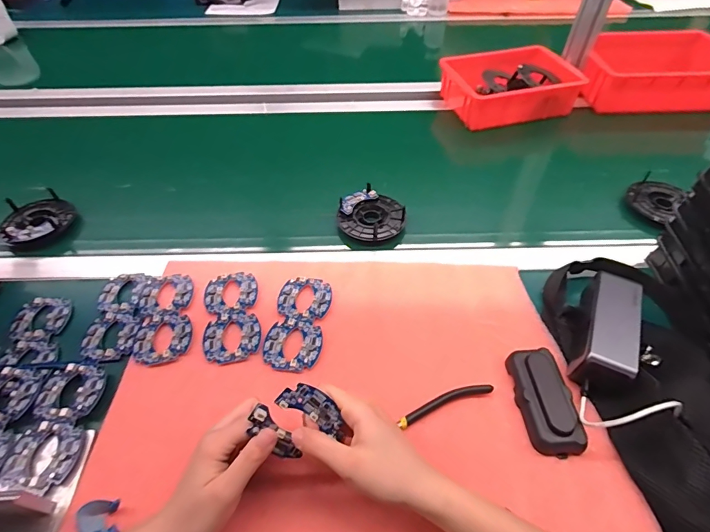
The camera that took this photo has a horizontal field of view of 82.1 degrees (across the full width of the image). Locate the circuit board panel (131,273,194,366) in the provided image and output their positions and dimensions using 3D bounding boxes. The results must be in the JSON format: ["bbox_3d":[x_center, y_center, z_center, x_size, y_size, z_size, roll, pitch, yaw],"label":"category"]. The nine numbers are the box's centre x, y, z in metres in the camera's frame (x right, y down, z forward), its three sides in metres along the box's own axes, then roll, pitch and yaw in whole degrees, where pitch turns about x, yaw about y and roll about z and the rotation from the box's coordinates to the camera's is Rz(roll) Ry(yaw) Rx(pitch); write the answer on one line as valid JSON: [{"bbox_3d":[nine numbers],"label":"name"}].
[{"bbox_3d":[-0.233,0.060,0.500,0.067,0.008,0.128,-9,50,-5],"label":"circuit board panel"}]

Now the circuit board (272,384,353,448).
[{"bbox_3d":[-0.032,0.121,0.344,0.067,0.004,0.026,30,85,-5],"label":"circuit board"}]

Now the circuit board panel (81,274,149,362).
[{"bbox_3d":[-0.295,0.058,0.511,0.064,0.006,0.129,-6,47,-4],"label":"circuit board panel"}]

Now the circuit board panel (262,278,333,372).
[{"bbox_3d":[-0.067,0.066,0.490,0.065,0.009,0.124,5,48,6],"label":"circuit board panel"}]

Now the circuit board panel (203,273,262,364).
[{"bbox_3d":[-0.150,0.059,0.499,0.065,0.005,0.123,-8,50,-7],"label":"circuit board panel"}]

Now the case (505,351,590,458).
[{"bbox_3d":[0.195,0.135,0.417,0.052,0.025,0.102,0,49,0],"label":"case"}]

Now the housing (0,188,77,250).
[{"bbox_3d":[-0.478,-0.069,0.617,0.095,0.035,0.097,-1,47,1],"label":"housing"}]

